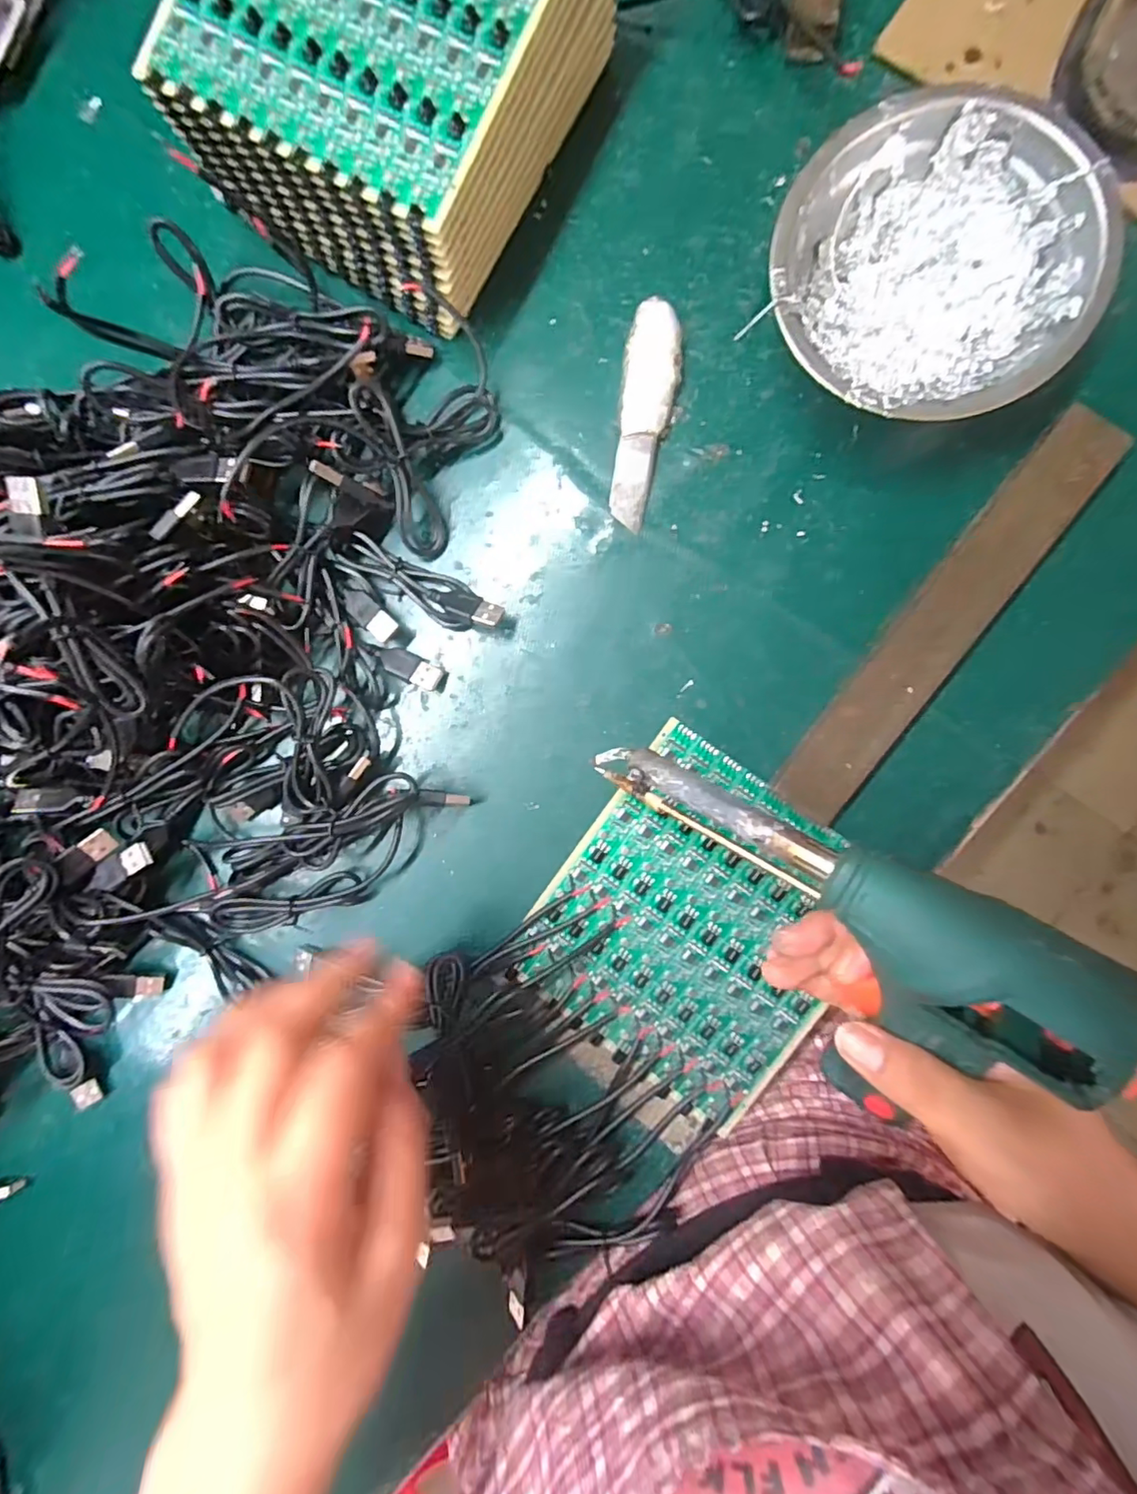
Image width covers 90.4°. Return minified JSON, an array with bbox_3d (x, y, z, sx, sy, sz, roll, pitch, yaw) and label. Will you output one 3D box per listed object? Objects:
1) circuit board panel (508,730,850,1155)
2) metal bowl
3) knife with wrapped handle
[{"bbox_3d":[0.062,0.093,0.280,0.139,0.013,0.161,36,94,4],"label":"circuit board panel"},{"bbox_3d":[0.148,-0.196,0.241,0.122,0.042,0.117,0,91,5],"label":"metal bowl"},{"bbox_3d":[0.037,-0.157,0.271,0.025,0.010,0.098,7,92,5],"label":"knife with wrapped handle"}]

